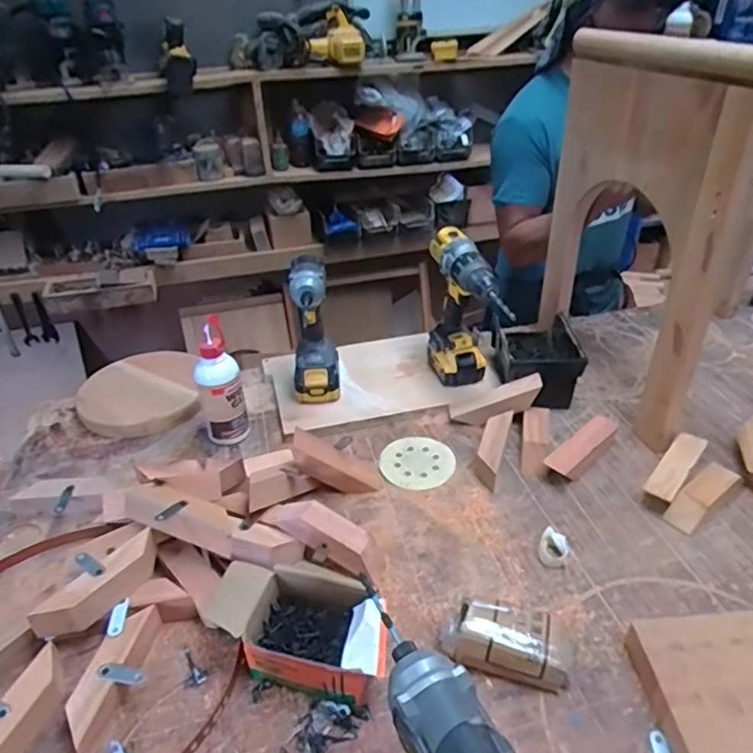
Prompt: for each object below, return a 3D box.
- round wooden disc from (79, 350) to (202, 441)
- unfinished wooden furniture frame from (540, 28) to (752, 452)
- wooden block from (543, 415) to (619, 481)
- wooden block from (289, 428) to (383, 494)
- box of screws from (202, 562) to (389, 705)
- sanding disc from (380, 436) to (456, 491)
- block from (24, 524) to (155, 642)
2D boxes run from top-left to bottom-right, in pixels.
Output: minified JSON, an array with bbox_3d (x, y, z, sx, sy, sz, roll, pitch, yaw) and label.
[{"bbox_3d":[-0.441,0.028,1.105,0.215,0.039,0.241,-11,36,-12],"label":"round wooden disc"},{"bbox_3d":[0.599,-0.266,0.976,0.480,0.521,0.388,-13,36,-15],"label":"unfinished wooden furniture frame"},{"bbox_3d":[0.330,0.116,0.945,0.158,0.037,0.048,-28,42,-32],"label":"wooden block"},{"bbox_3d":[-0.066,0.133,0.894,0.160,0.042,0.064,32,20,-31],"label":"wooden block"},{"bbox_3d":[-0.086,0.289,0.678,0.203,0.074,0.112,7,36,14],"label":"box of screws"},{"bbox_3d":[0.066,0.136,0.949,0.115,0.004,0.120,-2,35,1],"label":"sanding disc"},{"bbox_3d":[-0.322,0.248,0.696,0.045,0.050,0.152,20,41,29],"label":"block"}]

